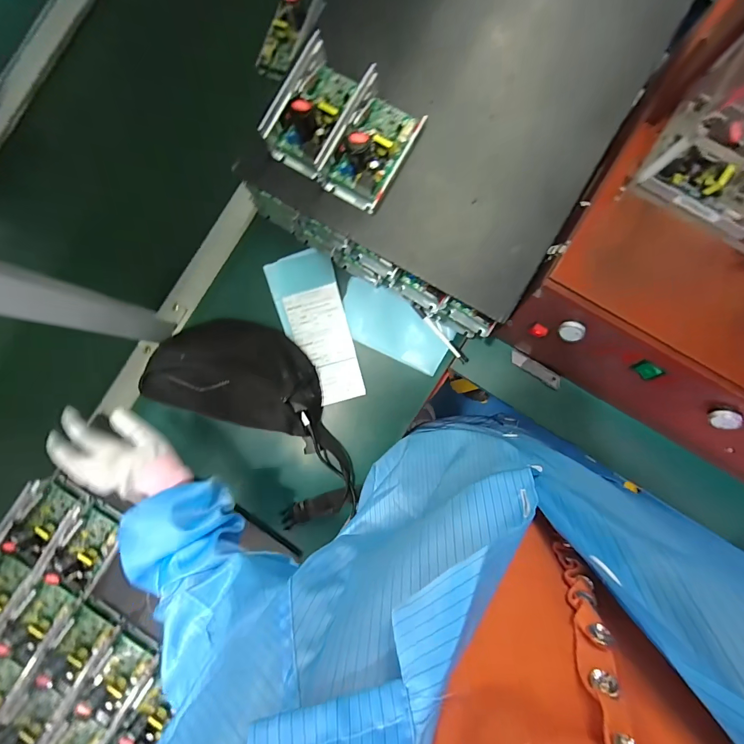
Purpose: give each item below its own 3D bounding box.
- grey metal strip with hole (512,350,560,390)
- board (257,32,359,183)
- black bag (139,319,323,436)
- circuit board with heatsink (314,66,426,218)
[{"bbox_3d":[0.244,-0.004,0.530,0.080,0.010,0.021,33,90,4],"label":"grey metal strip with hole"},{"bbox_3d":[-0.064,-0.307,0.417,0.076,0.052,0.129,29,90,4],"label":"board"},{"bbox_3d":[-0.211,0.000,0.540,0.276,0.058,0.155,11,89,4],"label":"black bag"},{"bbox_3d":[0.001,-0.264,0.414,0.081,0.054,0.127,32,90,4],"label":"circuit board with heatsink"}]

